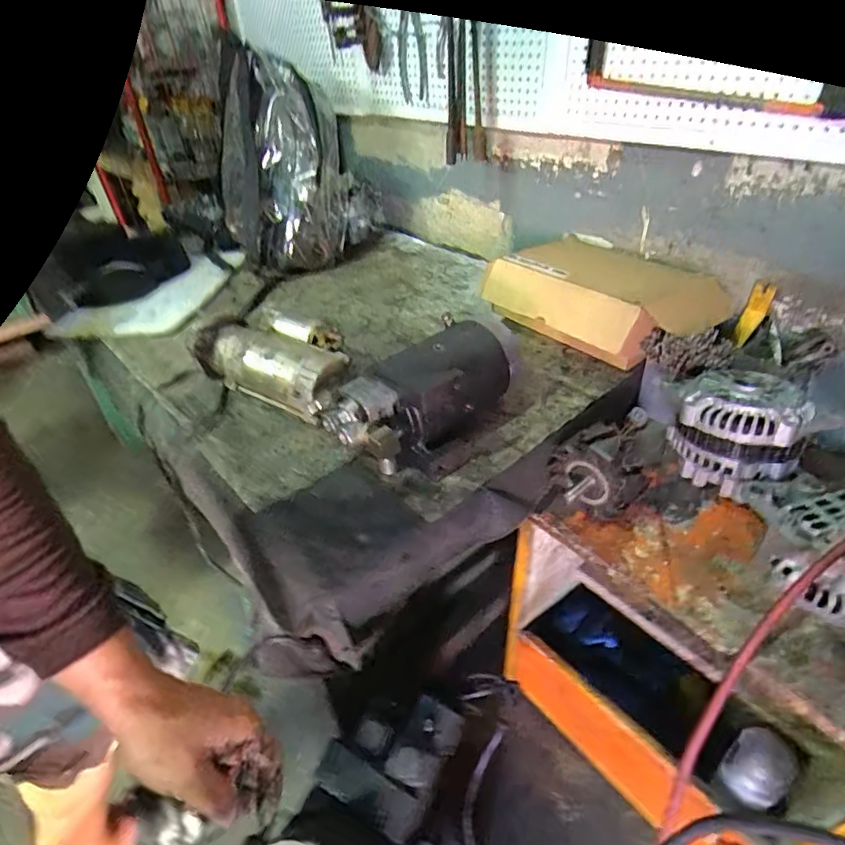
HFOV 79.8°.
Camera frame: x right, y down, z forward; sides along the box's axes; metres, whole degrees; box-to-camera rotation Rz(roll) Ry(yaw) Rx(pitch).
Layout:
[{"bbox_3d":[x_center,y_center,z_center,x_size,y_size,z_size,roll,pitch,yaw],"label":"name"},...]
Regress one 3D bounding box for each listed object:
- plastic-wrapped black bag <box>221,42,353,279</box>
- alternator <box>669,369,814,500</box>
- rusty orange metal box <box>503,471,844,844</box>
[{"bbox_3d":[-0.281,-0.497,0.994,0.248,0.341,0.174,-13,40,-11],"label":"plastic-wrapped black bag"},{"bbox_3d":[0.373,0.014,0.601,0.125,0.123,0.113,27,48,33],"label":"alternator"},{"bbox_3d":[0.373,0.299,0.693,0.287,0.451,0.411,-30,45,-28],"label":"rusty orange metal box"}]

